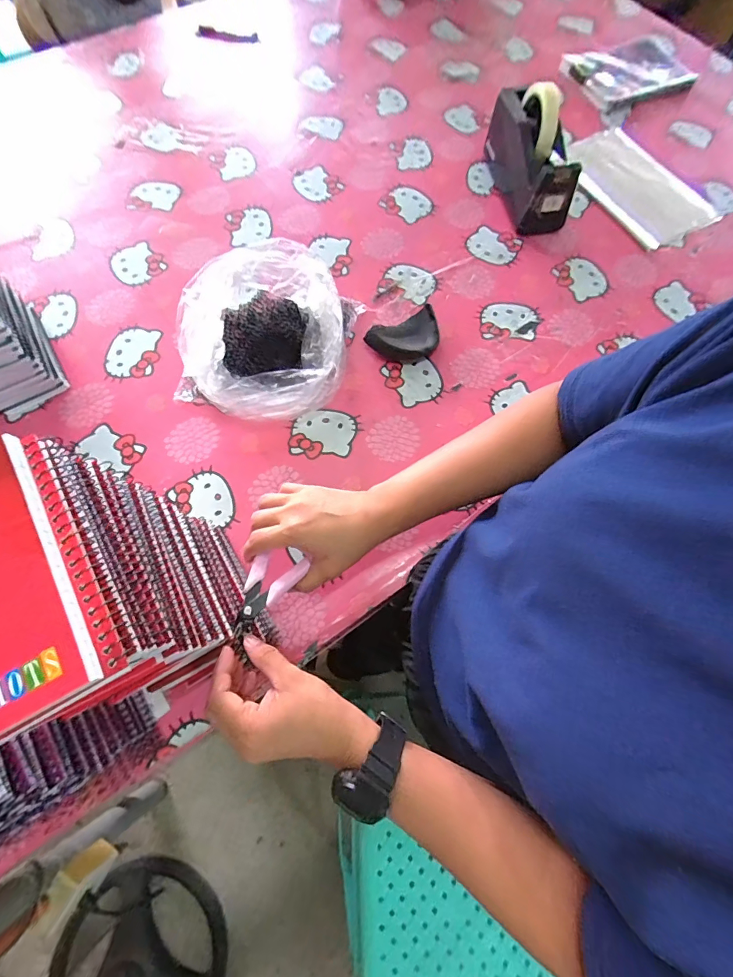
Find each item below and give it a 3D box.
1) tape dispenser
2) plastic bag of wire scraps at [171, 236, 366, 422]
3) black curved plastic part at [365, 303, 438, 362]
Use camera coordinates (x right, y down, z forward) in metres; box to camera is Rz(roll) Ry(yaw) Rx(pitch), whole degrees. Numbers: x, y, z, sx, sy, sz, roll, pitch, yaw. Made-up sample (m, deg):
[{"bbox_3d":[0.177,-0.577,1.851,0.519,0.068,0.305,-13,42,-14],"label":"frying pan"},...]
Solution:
[{"bbox_3d":[0.256,-0.507,0.624,0.068,0.119,0.187,-13,71,-6],"label":"tape dispenser"},{"bbox_3d":[-0.119,-0.185,0.504,0.186,0.112,0.200,9,70,2],"label":"plastic bag of wire scraps"},{"bbox_3d":[0.053,-0.208,0.560,0.103,0.026,0.070,-16,72,-7],"label":"black curved plastic part"}]

